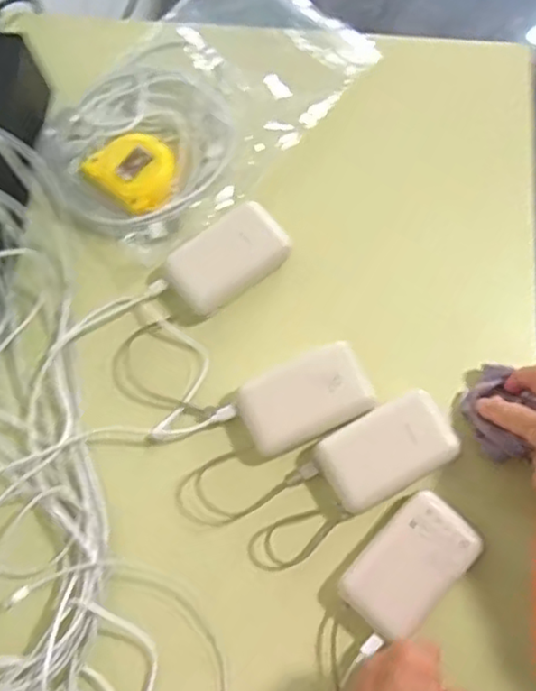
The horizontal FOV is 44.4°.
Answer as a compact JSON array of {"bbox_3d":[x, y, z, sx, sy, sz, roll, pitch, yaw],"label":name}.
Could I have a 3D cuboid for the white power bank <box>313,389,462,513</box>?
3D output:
[{"bbox_3d":[0.093,0.082,0.515,0.103,0.025,0.061,-28,74,-8],"label":"white power bank"}]

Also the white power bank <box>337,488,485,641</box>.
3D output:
[{"bbox_3d":[0.107,0.163,0.492,0.064,0.021,0.103,43,78,12],"label":"white power bank"}]

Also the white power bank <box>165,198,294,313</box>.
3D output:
[{"bbox_3d":[-0.034,-0.075,0.568,0.102,0.021,0.061,-38,76,-10],"label":"white power bank"}]

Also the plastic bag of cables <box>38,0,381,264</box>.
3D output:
[{"bbox_3d":[-0.066,-0.232,0.622,0.322,0.045,0.206,-43,77,-11],"label":"plastic bag of cables"}]

